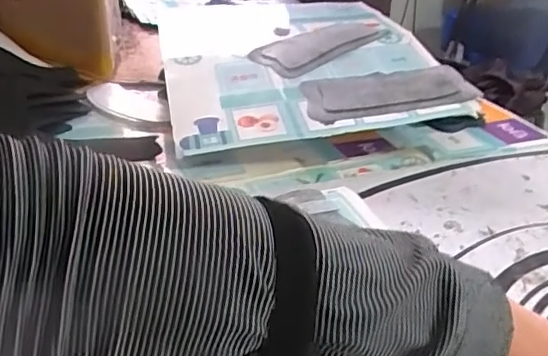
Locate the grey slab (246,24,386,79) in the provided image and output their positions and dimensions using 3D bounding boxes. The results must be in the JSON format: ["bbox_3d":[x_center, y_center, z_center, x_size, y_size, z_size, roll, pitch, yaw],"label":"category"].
[{"bbox_3d":[0.072,-0.211,0.874,0.211,0.013,0.099,-30,52,-29],"label":"grey slab"}]

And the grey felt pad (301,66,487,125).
[{"bbox_3d":[0.154,-0.119,0.761,0.226,0.012,0.104,-10,41,-8],"label":"grey felt pad"}]

